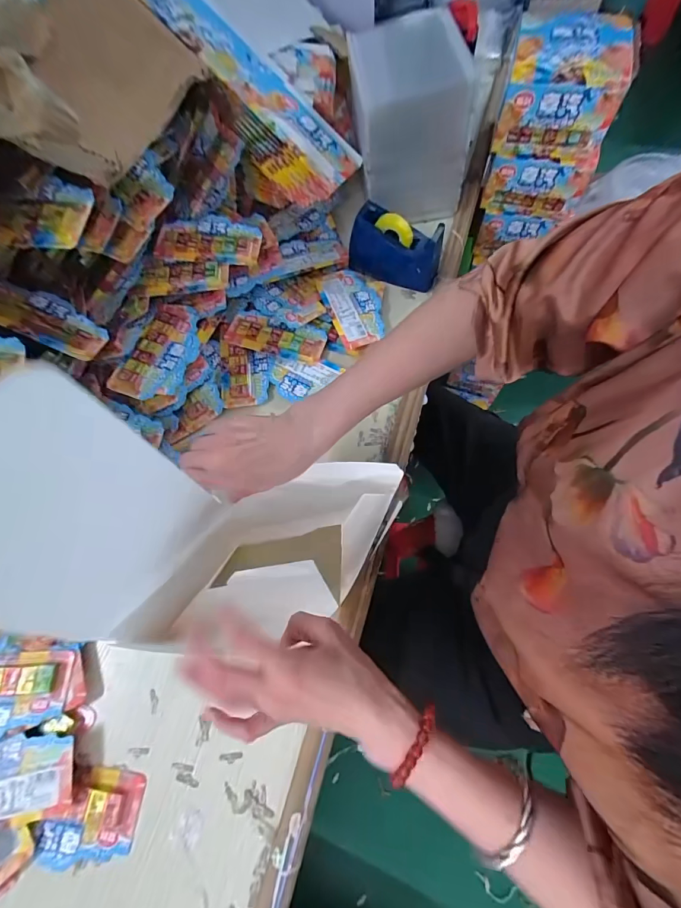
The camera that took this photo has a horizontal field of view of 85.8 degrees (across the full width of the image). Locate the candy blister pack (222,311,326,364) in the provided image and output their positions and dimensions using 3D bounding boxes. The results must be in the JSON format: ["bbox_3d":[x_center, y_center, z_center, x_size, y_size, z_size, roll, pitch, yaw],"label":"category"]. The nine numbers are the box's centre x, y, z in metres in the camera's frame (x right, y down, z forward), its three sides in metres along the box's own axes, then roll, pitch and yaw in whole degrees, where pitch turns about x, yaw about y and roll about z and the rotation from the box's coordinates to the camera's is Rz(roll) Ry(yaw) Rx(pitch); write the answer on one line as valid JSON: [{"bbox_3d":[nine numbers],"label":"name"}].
[{"bbox_3d":[-0.096,-0.177,0.547,0.144,0.015,0.060,13,70,9],"label":"candy blister pack"}]

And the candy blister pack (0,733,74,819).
[{"bbox_3d":[-0.327,0.319,0.362,0.116,0.006,0.063,-11,68,-1],"label":"candy blister pack"}]

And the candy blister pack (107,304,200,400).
[{"bbox_3d":[-0.241,-0.143,0.500,0.082,0.019,0.153,18,70,10],"label":"candy blister pack"}]

